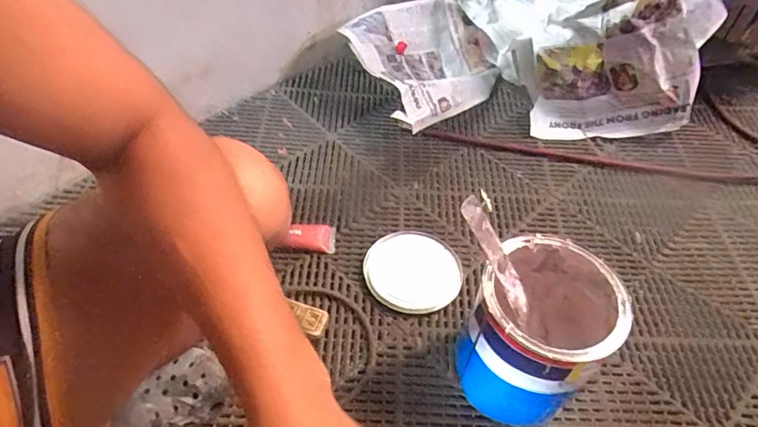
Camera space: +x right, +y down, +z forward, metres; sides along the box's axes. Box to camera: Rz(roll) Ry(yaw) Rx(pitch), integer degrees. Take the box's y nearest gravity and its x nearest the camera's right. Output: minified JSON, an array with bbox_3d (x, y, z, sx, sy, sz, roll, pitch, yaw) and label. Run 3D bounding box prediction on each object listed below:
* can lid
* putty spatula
[{"bbox_3d":[0.055,0.089,0.811,0.148,0.012,0.147,1,50,-1],"label":"can lid"},{"bbox_3d":[0.137,0.050,0.583,0.029,0.189,0.007,-49,36,-15],"label":"putty spatula"}]

